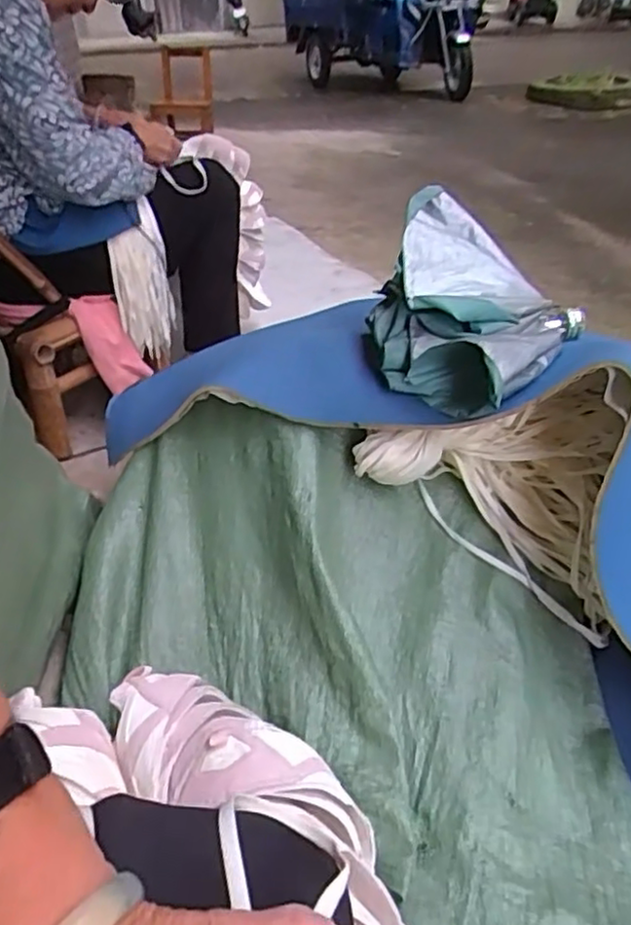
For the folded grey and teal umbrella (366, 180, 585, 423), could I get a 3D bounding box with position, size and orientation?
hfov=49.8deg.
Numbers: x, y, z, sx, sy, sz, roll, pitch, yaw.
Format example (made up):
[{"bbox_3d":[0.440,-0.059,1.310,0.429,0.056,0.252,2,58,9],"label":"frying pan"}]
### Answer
[{"bbox_3d":[0.173,-0.186,0.784,0.218,0.165,0.225,26,44,34],"label":"folded grey and teal umbrella"}]

